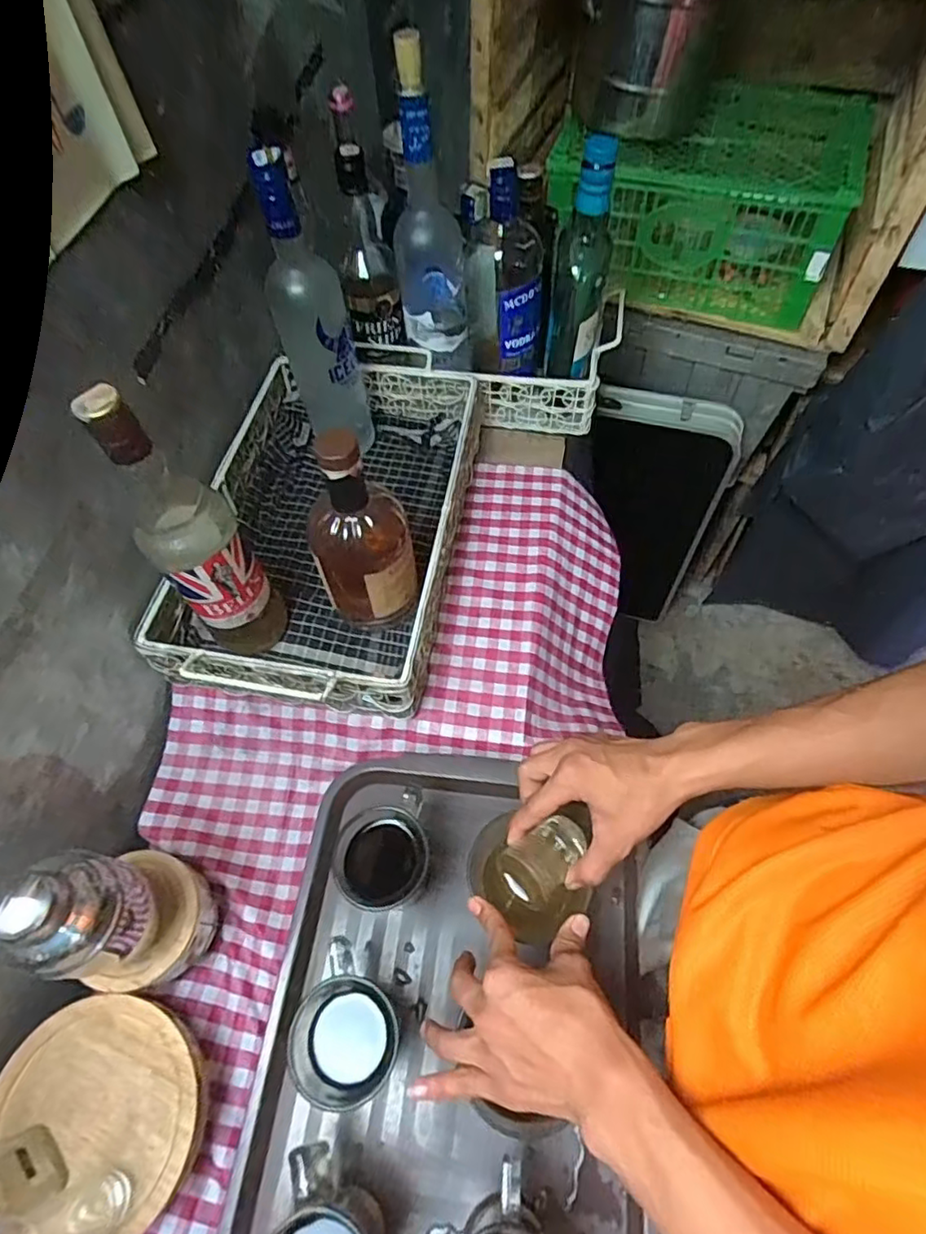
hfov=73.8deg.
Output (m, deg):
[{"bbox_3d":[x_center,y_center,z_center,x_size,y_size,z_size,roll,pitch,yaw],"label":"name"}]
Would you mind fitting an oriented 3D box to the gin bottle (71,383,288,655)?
[{"bbox_3d":[-0.225,-0.070,0.517,0.074,0.299,0.085,-29,63,-15],"label":"gin bottle"}]

